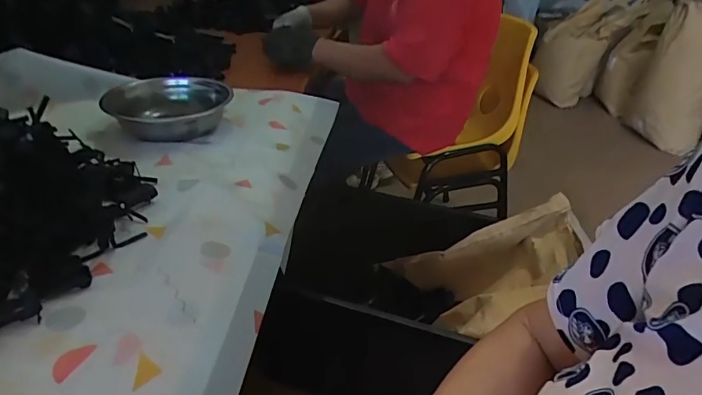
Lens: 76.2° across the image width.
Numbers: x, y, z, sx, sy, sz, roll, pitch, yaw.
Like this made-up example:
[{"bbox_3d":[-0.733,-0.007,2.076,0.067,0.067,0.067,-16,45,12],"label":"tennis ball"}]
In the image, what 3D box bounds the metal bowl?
[{"bbox_3d":[-0.316,-0.159,0.787,0.190,0.055,0.190,4,33,-3],"label":"metal bowl"}]

